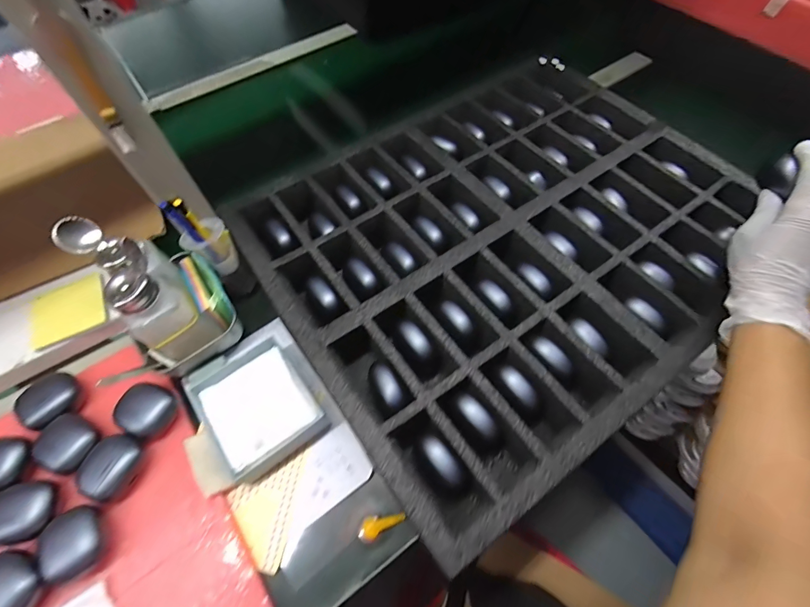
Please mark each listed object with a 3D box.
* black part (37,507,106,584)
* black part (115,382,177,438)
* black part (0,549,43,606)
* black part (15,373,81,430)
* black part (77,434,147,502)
[{"bbox_3d":[-0.295,0.214,0.343,0.046,0.021,0.053,-20,63,-10],"label":"black part"},{"bbox_3d":[-0.269,0.111,0.399,0.051,0.019,0.048,19,63,11],"label":"black part"},{"bbox_3d":[-0.338,0.244,0.326,0.052,0.017,0.050,20,63,11],"label":"black part"},{"bbox_3d":[-0.373,0.101,0.403,0.055,0.018,0.047,-39,68,-18],"label":"black part"},{"bbox_3d":[-0.284,0.157,0.371,0.043,0.025,0.056,12,62,7],"label":"black part"}]

